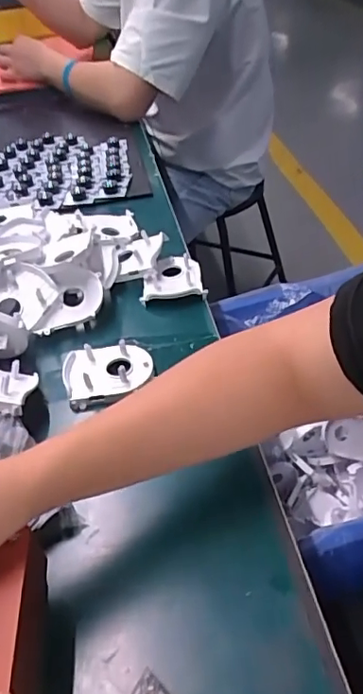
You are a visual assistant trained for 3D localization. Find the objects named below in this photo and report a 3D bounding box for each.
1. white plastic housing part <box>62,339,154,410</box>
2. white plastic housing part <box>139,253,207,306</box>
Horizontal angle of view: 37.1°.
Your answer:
[{"bbox_3d":[-0.070,0.020,0.515,0.083,0.022,0.067,-12,43,-5],"label":"white plastic housing part"},{"bbox_3d":[-0.006,-0.080,0.612,0.070,0.022,0.068,-1,43,7],"label":"white plastic housing part"}]

